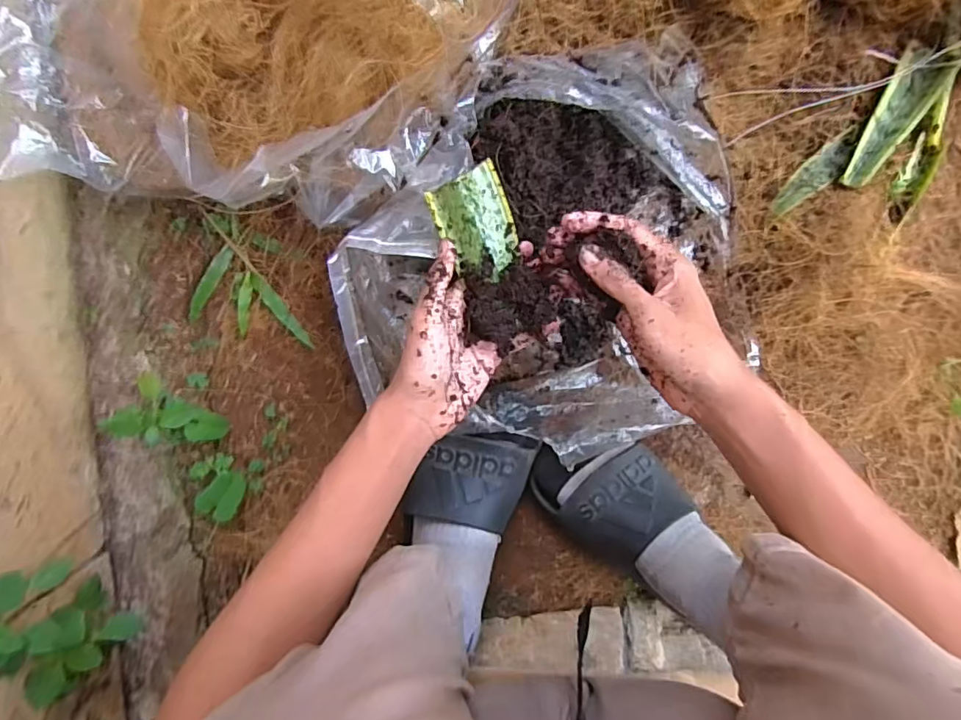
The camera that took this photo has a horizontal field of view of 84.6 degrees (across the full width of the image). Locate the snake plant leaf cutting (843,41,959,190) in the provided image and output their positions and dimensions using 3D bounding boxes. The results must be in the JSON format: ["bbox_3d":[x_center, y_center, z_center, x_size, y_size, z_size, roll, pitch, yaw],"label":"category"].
[{"bbox_3d":[0.354,-0.205,0.450,0.042,0.018,0.120,29,99,-5],"label":"snake plant leaf cutting"}]

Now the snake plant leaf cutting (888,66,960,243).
[{"bbox_3d":[0.388,-0.176,0.463,0.026,0.014,0.137,19,100,-3],"label":"snake plant leaf cutting"}]

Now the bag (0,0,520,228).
[{"bbox_3d":[-0.148,-0.259,0.376,0.383,0.143,0.288,2,100,0],"label":"bag"}]

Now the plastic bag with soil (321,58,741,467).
[{"bbox_3d":[0.047,-0.095,0.459,0.319,0.105,0.355,19,98,-3],"label":"plastic bag with soil"}]

